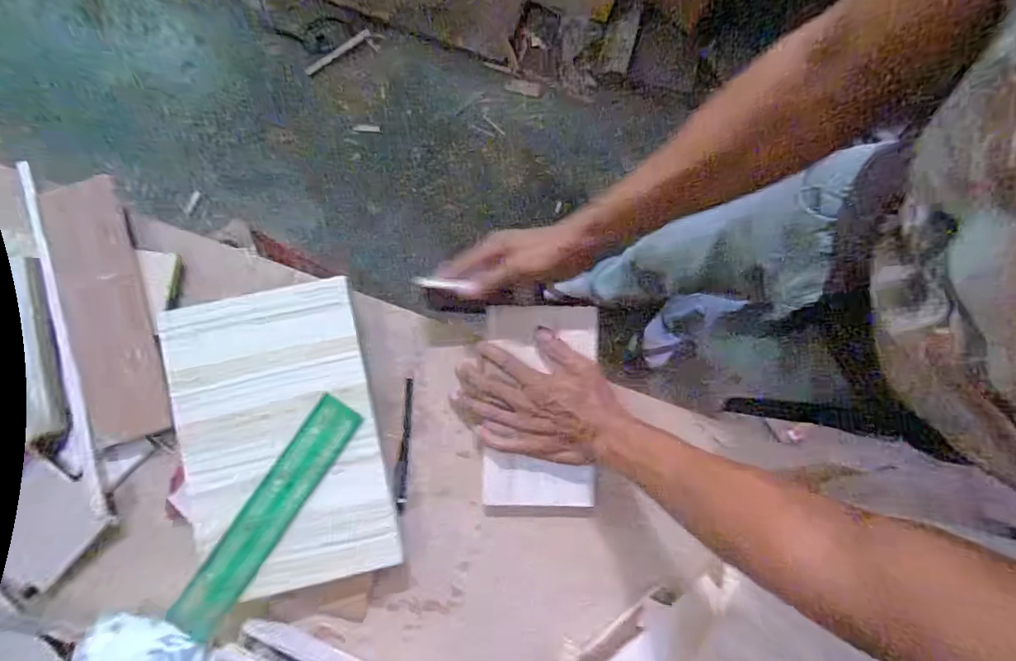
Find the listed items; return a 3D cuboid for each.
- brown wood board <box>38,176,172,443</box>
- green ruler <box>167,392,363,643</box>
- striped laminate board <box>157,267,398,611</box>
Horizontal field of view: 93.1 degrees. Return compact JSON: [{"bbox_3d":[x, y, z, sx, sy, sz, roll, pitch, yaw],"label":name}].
[{"bbox_3d":[-0.424,-0.024,0.505,0.090,0.007,0.277,-20,84,3],"label":"brown wood board"},{"bbox_3d":[-0.234,0.179,0.467,0.045,0.007,0.253,34,85,4],"label":"green ruler"},{"bbox_3d":[-0.224,0.103,0.473,0.185,0.006,0.289,-13,86,-3],"label":"striped laminate board"}]

